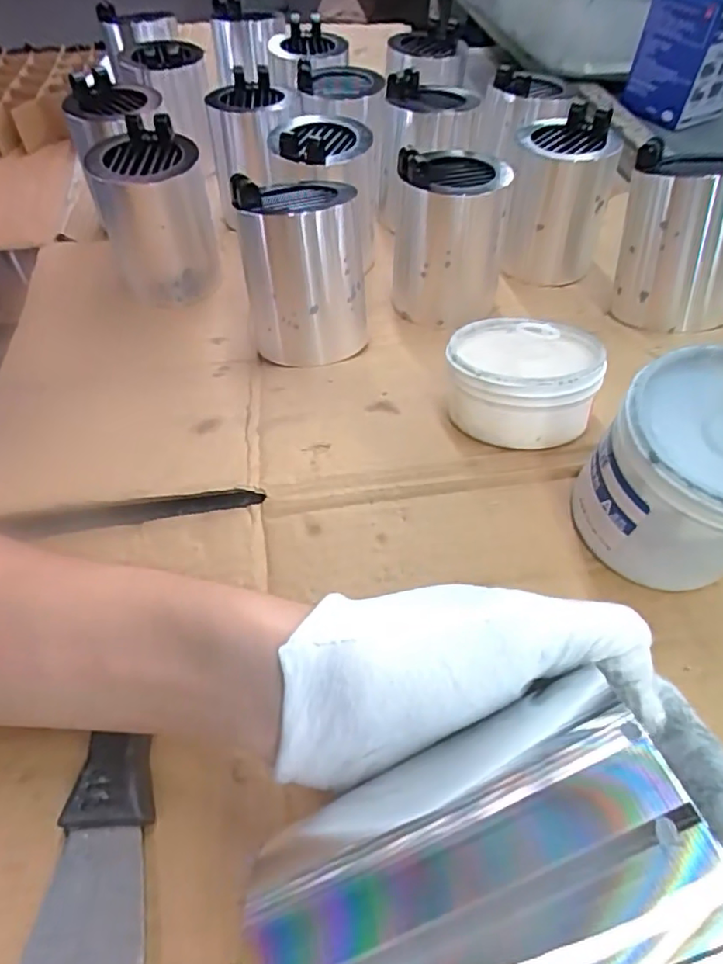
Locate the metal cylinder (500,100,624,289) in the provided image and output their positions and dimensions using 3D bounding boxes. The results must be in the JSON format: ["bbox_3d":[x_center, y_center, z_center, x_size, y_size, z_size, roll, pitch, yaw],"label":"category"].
[{"bbox_3d":[0.172,-0.250,0.520,0.083,0.108,0.085,9,53,6],"label":"metal cylinder"}]

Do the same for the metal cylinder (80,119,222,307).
[{"bbox_3d":[-0.173,-0.216,0.490,0.091,0.117,0.092,-19,55,-15],"label":"metal cylinder"}]

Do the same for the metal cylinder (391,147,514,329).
[{"bbox_3d":[0.070,-0.198,0.471,0.087,0.108,0.092,8,52,5],"label":"metal cylinder"}]

